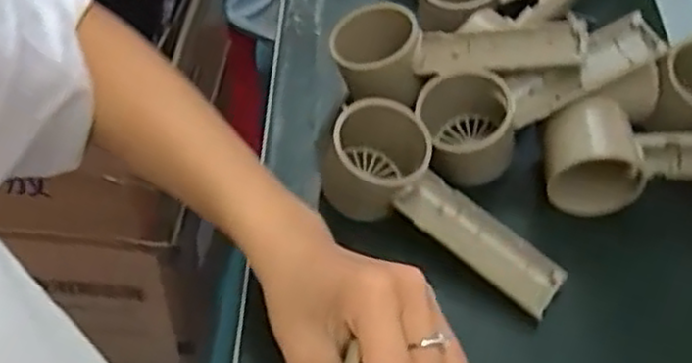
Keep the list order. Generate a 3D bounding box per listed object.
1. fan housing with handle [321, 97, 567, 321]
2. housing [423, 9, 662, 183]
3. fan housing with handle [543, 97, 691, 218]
[{"bbox_3d":[0.057,0.013,0.429,0.158,0.059,0.058,28,55,16],"label":"fan housing with handle"},{"bbox_3d":[0.122,-0.055,0.461,0.159,0.059,0.060,-26,56,-1],"label":"housing"},{"bbox_3d":[0.200,-0.016,0.463,0.157,0.062,0.055,-5,52,-9],"label":"fan housing with handle"}]

